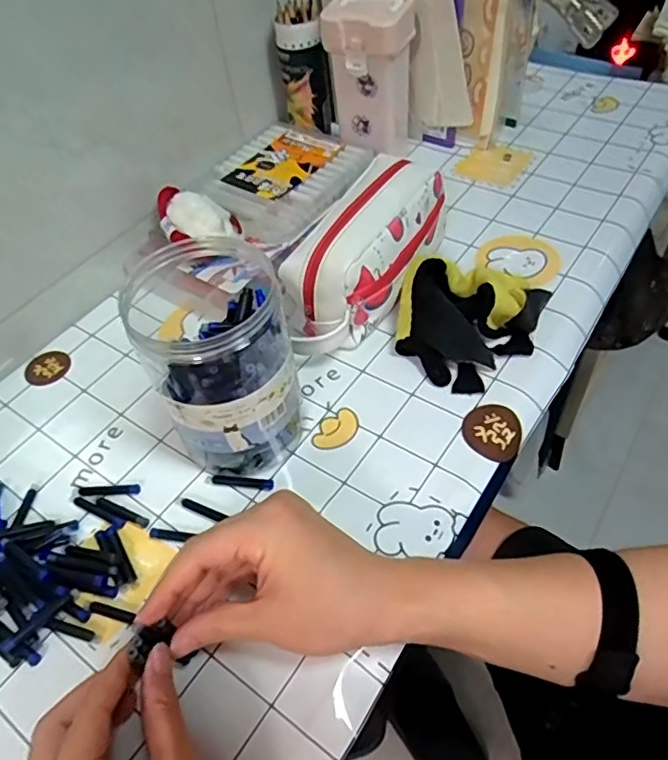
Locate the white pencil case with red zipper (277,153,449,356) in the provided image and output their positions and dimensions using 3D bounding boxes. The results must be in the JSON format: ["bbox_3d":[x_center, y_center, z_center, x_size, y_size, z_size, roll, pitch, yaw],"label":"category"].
[{"bbox_3d":[0.026,-0.113,0.519,0.082,0.104,0.207,22,56,22],"label":"white pencil case with red zipper"}]

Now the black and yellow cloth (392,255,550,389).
[{"bbox_3d":[0.109,-0.054,0.498,0.112,0.047,0.113,22,56,22],"label":"black and yellow cloth"}]

